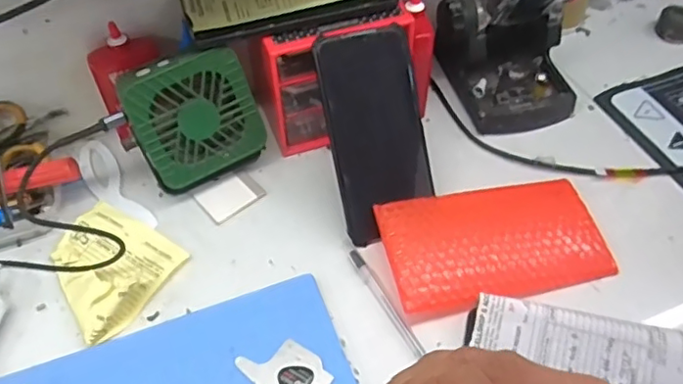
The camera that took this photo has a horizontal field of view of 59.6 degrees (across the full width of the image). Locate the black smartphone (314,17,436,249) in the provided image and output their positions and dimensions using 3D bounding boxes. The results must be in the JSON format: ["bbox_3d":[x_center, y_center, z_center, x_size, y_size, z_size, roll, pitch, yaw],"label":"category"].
[{"bbox_3d":[0.029,-0.048,0.478,0.077,0.162,0.008,-13,7,-13],"label":"black smartphone"}]

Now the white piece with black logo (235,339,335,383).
[{"bbox_3d":[-0.036,0.125,0.414,0.069,0.004,0.041,27,58,24],"label":"white piece with black logo"}]

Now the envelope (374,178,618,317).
[{"bbox_3d":[0.122,0.038,0.472,0.174,0.033,0.093,-13,50,-11],"label":"envelope"}]

